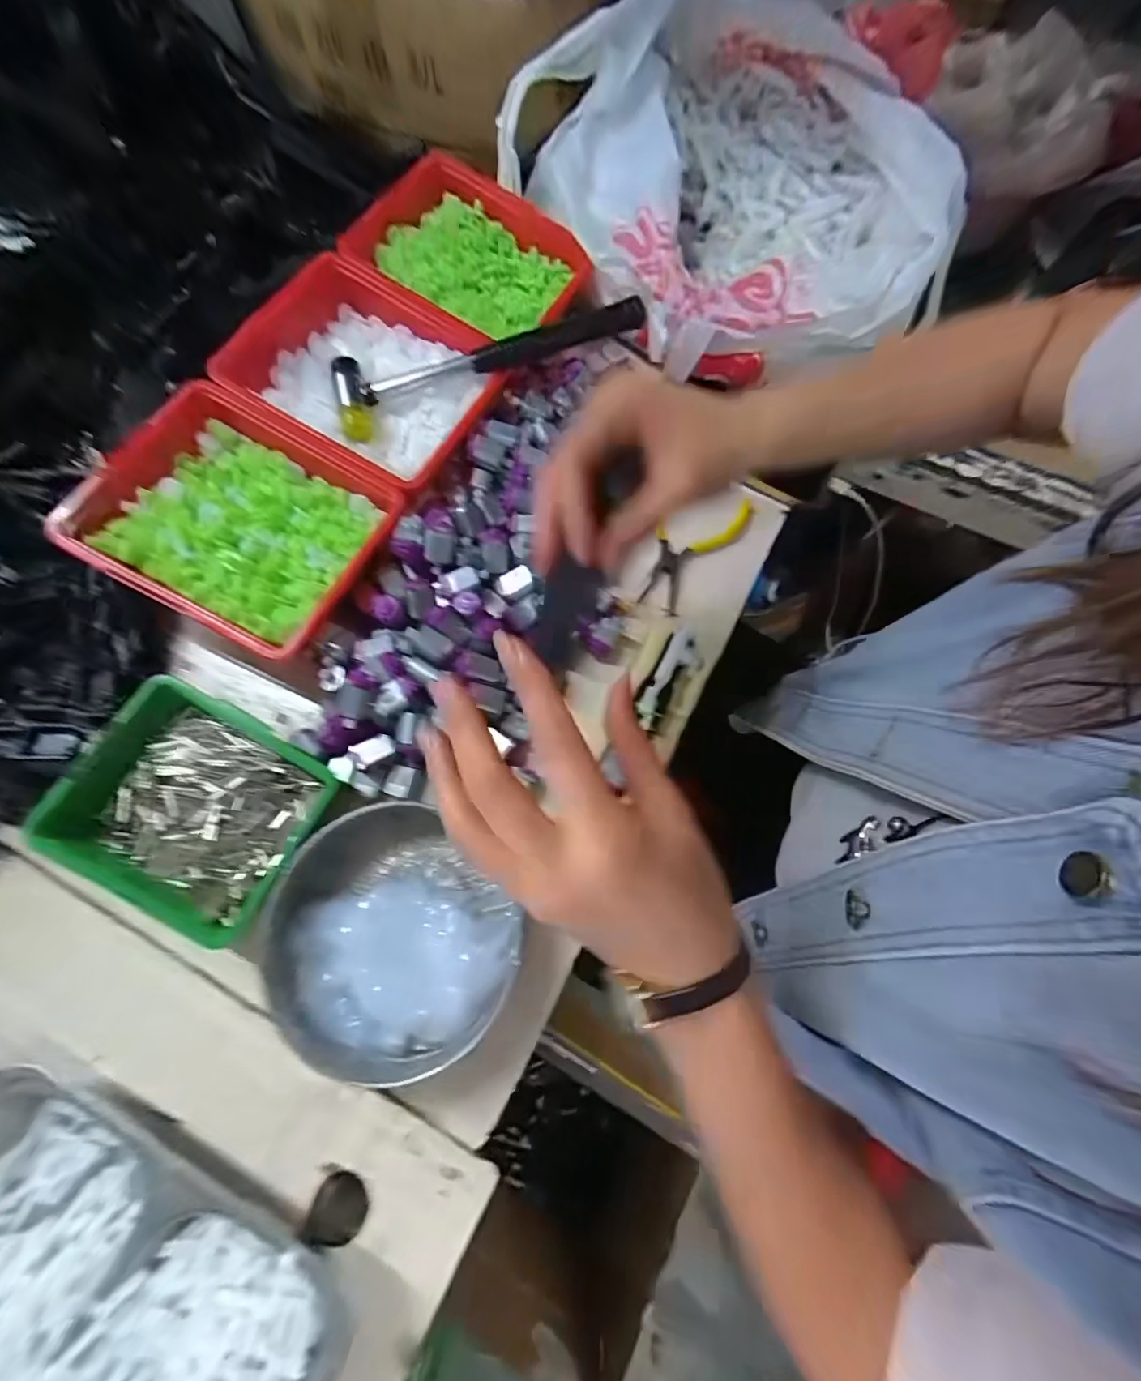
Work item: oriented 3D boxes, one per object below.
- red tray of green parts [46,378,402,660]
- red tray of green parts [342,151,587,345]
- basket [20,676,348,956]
[{"bbox_3d":[-0.217,-0.115,0.345,0.171,0.035,0.143,27,72,7],"label":"red tray of green parts"},{"bbox_3d":[-0.085,-0.358,0.436,0.180,0.048,0.147,29,73,8],"label":"red tray of green parts"},{"bbox_3d":[-0.219,0.069,0.313,0.131,0.055,0.112,30,73,8],"label":"basket"}]

